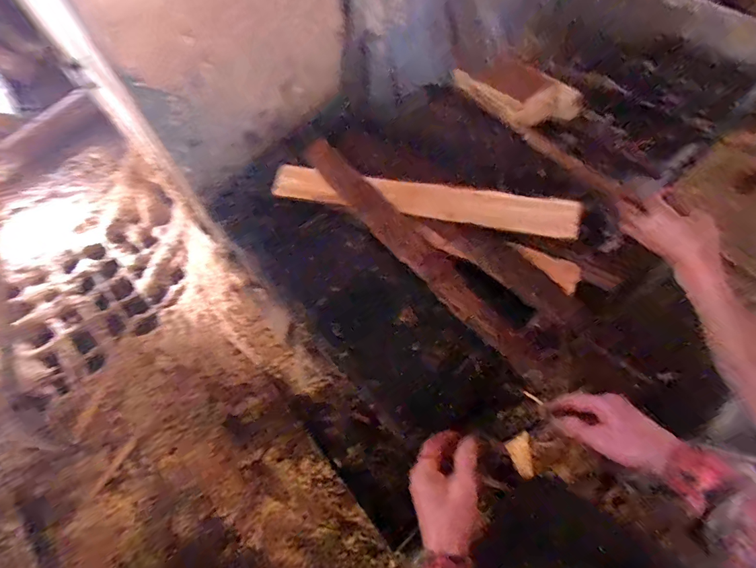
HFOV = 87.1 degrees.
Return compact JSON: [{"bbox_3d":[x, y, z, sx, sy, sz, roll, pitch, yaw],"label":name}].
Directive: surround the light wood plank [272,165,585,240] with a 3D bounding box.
[{"bbox_3d":[0.060,-0.139,0.648,0.496,0.021,0.058,11,87,13],"label":"light wood plank"}]

